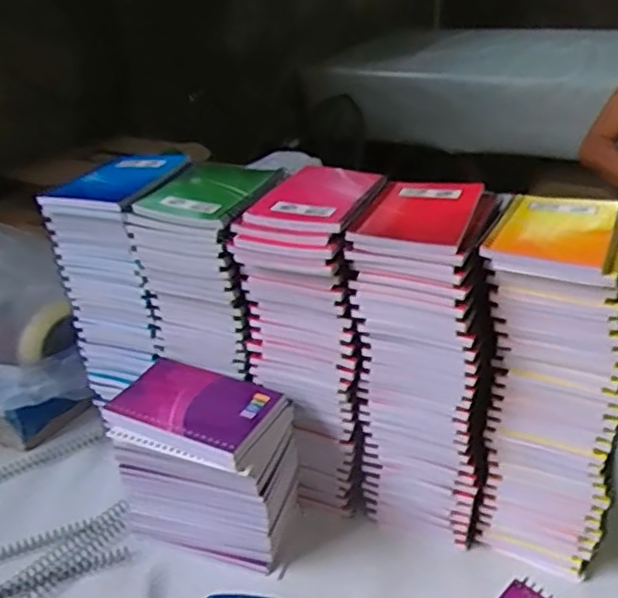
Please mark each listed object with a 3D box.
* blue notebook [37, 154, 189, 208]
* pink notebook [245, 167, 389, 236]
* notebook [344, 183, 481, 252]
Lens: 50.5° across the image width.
[{"bbox_3d":[-0.167,-0.112,0.604,0.083,0.012,0.141,7,32,18],"label":"blue notebook"},{"bbox_3d":[0.014,-0.090,0.555,0.083,0.013,0.149,7,32,18],"label":"pink notebook"},{"bbox_3d":[0.088,-0.069,0.518,0.082,0.007,0.132,9,32,20],"label":"notebook"}]

